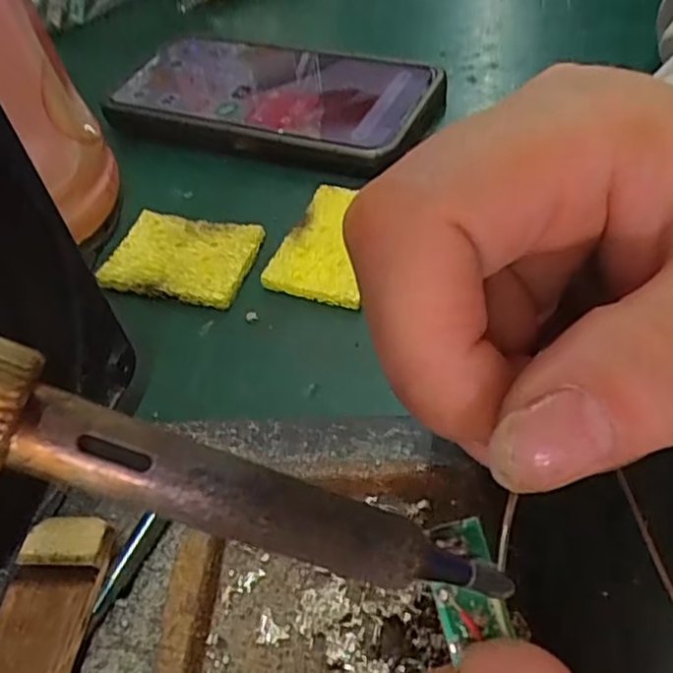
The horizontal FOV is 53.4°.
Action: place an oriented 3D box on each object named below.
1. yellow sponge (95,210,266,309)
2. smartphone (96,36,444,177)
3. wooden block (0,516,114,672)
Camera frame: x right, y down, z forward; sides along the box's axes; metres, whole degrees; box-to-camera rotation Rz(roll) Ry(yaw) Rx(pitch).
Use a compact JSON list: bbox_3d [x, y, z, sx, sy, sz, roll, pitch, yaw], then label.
[{"bbox_3d":[-0.059,-0.032,0.256,0.055,0.004,0.039,9,51,18],"label":"yellow sponge"},{"bbox_3d":[-0.031,-0.112,0.313,0.150,0.011,0.072,14,59,21],"label":"smartphone"},{"bbox_3d":[-0.070,0.065,0.158,0.025,0.011,0.045,2,49,12],"label":"wooden block"}]

